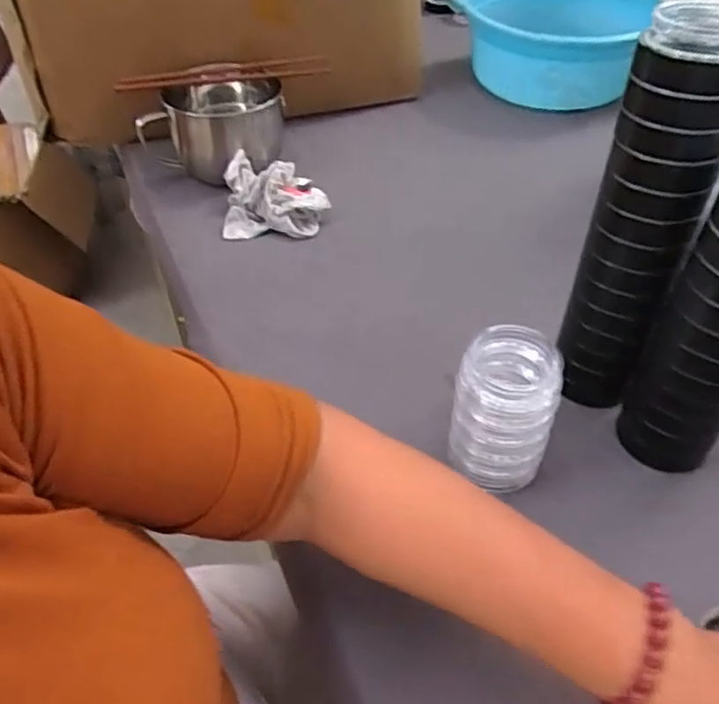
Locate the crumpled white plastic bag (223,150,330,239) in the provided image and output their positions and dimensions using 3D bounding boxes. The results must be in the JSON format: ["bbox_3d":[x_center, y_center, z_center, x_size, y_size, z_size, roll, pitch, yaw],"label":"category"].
[{"bbox_3d":[-0.093,-0.176,0.726,0.113,0.051,0.099,-4,46,-2],"label":"crumpled white plastic bag"}]

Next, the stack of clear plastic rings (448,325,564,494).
[{"bbox_3d":[0.102,0.048,0.466,0.068,0.113,0.069,8,47,9],"label":"stack of clear plastic rings"}]

